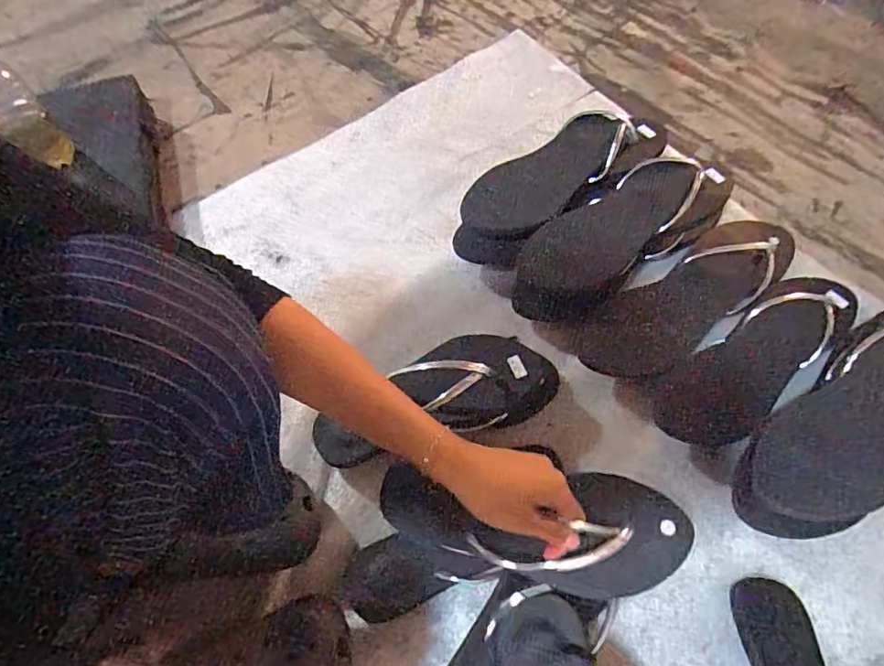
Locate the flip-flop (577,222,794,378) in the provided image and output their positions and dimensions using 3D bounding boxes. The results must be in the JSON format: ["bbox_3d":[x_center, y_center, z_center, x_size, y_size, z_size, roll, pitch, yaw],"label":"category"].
[{"bbox_3d":[0.301,-0.050,0.634,0.319,0.040,0.106,-31,64,-14],"label":"flip-flop"}]

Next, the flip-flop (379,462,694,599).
[{"bbox_3d":[0.063,0.165,0.474,0.275,0.074,0.091,-2,58,25],"label":"flip-flop"}]

